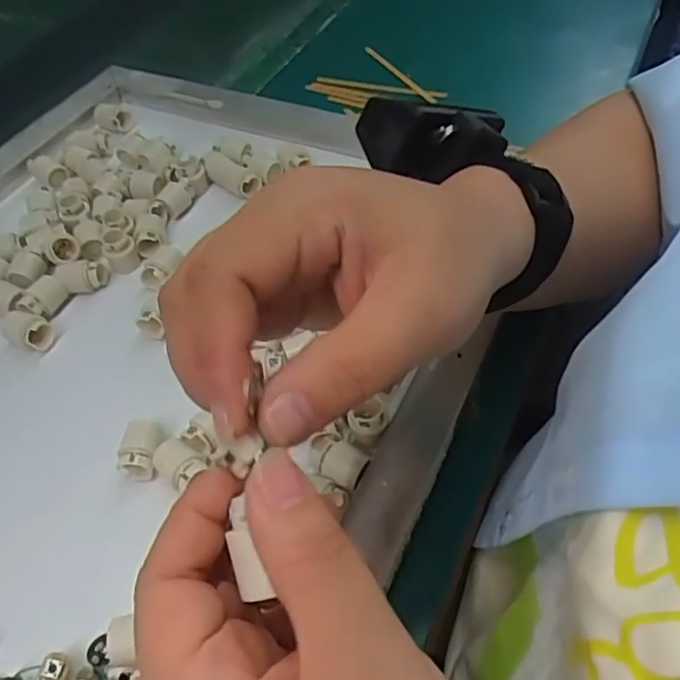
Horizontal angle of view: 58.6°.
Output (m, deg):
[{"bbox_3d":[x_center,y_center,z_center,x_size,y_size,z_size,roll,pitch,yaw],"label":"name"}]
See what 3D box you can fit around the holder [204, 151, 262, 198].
[{"bbox_3d":[-0.083,-0.125,0.456,0.052,0.016,0.020,35,62,29],"label":"holder"}]

